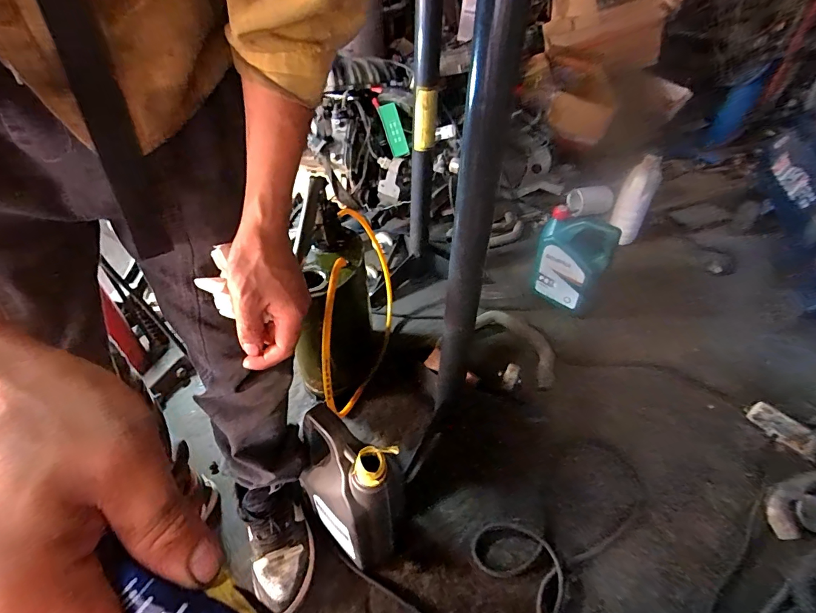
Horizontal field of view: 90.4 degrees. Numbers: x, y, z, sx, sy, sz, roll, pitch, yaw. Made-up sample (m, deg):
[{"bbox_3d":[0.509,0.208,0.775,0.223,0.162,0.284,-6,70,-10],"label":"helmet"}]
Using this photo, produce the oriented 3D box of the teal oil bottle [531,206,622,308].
[{"bbox_3d":[0.489,-0.139,1.216,0.107,0.301,0.203,-32,51,-32],"label":"teal oil bottle"}]

